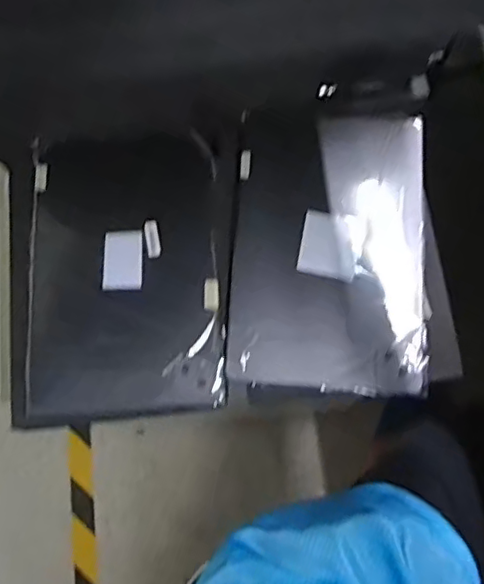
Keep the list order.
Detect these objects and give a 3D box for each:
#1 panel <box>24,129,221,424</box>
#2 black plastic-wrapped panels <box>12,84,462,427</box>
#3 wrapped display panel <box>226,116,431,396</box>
[{"bbox_3d":[-0.108,-0.023,0.556,0.170,0.012,0.254,-3,75,1],"label":"panel"},{"bbox_3d":[-0.006,-0.037,0.555,0.392,0.017,0.272,-4,75,0],"label":"black plastic-wrapped panels"},{"bbox_3d":[0.078,-0.040,0.551,0.173,0.011,0.252,2,76,2],"label":"wrapped display panel"}]

